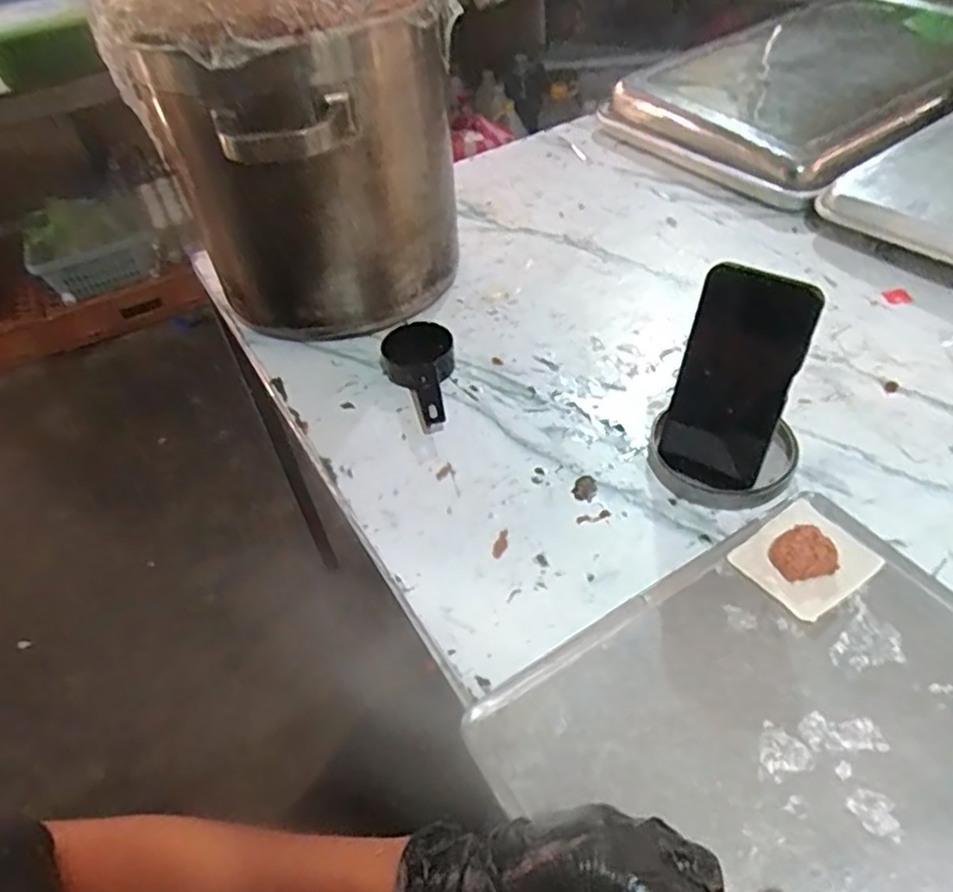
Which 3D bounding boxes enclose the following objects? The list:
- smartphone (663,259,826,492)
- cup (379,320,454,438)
[{"bbox_3d":[0.190,-0.046,0.508,0.078,0.164,0.007,13,32,8],"label":"smartphone"},{"bbox_3d":[-0.053,-0.069,0.673,0.072,0.029,0.136,-11,45,-4],"label":"cup"}]

